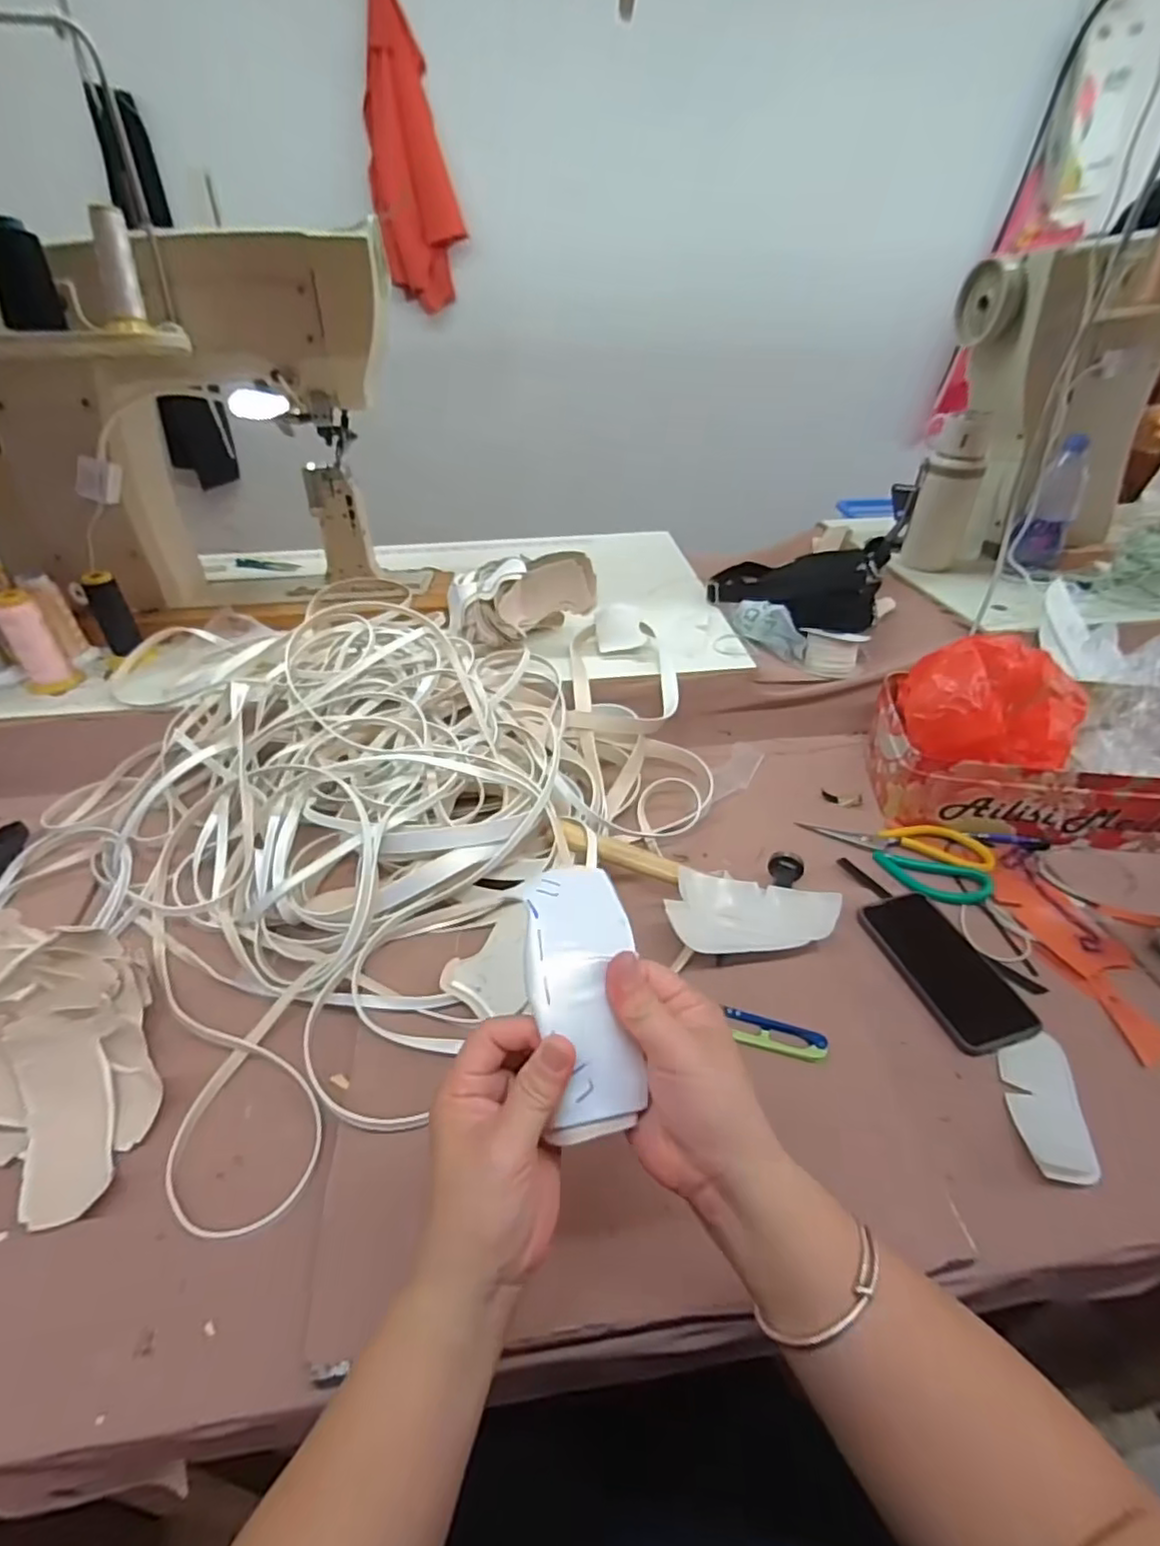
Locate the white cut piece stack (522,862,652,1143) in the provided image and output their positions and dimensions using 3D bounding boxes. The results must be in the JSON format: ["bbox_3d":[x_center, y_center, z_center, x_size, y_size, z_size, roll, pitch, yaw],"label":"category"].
[{"bbox_3d":[0.002,0.109,0.333,0.052,0.043,0.132,-6,66,-6],"label":"white cut piece stack"}]

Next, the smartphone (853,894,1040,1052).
[{"bbox_3d":[0.326,0.174,0.592,0.077,0.009,0.152,-18,45,-8],"label":"smartphone"}]

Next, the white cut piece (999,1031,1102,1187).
[{"bbox_3d":[0.352,0.249,0.499,0.049,0.010,0.112,4,35,16],"label":"white cut piece"}]

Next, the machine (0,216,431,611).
[{"bbox_3d":[-0.529,-0.441,0.901,0.545,0.438,0.210,0,38,1],"label":"machine"}]

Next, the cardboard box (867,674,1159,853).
[{"bbox_3d":[0.509,-0.008,0.751,0.327,0.096,0.164,9,40,13],"label":"cardboard box"}]

